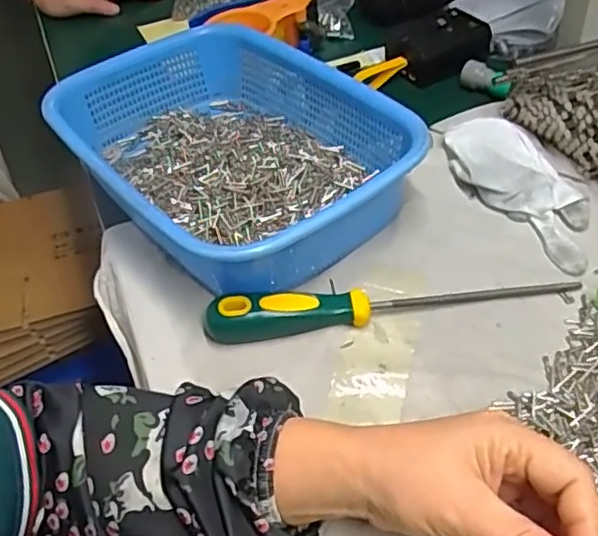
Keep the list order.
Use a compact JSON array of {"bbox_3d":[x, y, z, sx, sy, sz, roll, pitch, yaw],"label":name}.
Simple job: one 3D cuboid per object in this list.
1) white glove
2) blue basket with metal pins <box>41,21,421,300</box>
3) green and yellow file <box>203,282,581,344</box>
[{"bbox_3d":[0.179,-0.062,0.501,0.077,0.020,0.166,-17,47,-9],"label":"white glove"},{"bbox_3d":[-0.051,-0.095,0.518,0.207,0.078,0.286,-35,53,-24],"label":"blue basket with metal pins"},{"bbox_3d":[0.062,0.024,0.424,0.246,0.029,0.023,-6,47,1],"label":"green and yellow file"}]

